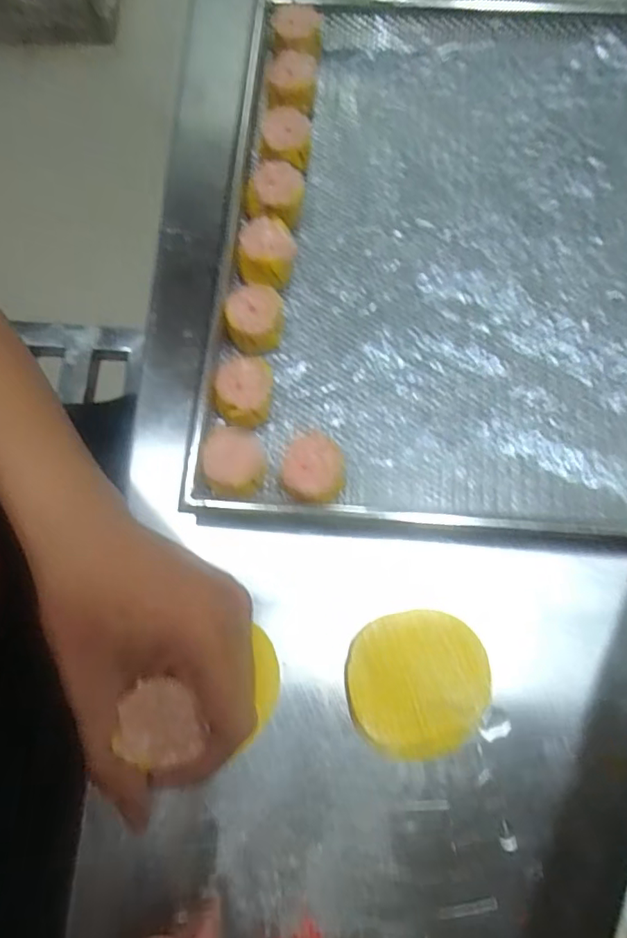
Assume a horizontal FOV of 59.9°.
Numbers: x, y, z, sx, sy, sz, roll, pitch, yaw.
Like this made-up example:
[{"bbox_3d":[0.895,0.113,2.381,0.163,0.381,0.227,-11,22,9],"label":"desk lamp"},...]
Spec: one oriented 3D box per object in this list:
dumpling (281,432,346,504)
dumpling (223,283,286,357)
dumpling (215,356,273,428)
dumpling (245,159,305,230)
[{"bbox_3d":[0.001,0.003,0.331,0.035,0.032,0.040,12,76,5],"label":"dumpling"},{"bbox_3d":[-0.037,-0.096,0.359,0.036,0.031,0.036,-1,75,2],"label":"dumpling"},{"bbox_3d":[-0.042,-0.045,0.344,0.034,0.033,0.041,-1,75,2],"label":"dumpling"},{"bbox_3d":[-0.027,-0.190,0.386,0.038,0.035,0.047,11,76,5],"label":"dumpling"}]

